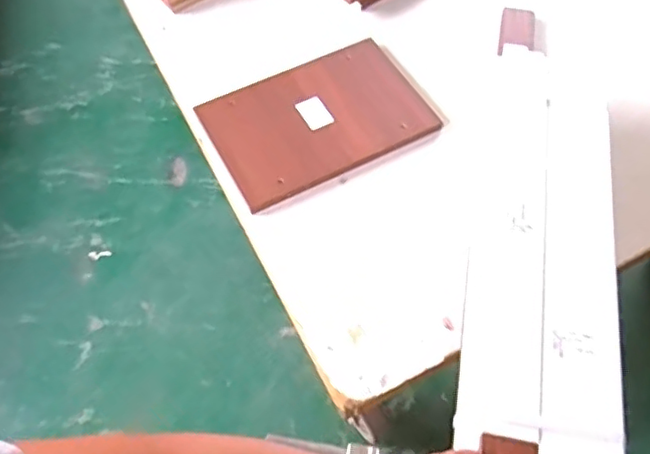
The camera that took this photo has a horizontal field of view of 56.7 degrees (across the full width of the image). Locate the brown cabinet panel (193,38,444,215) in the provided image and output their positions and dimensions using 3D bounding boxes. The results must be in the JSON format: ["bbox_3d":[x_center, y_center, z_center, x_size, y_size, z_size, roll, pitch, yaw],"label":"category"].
[{"bbox_3d":[-0.010,-0.180,1.006,0.347,0.032,0.239,-26,64,-13],"label":"brown cabinet panel"}]

